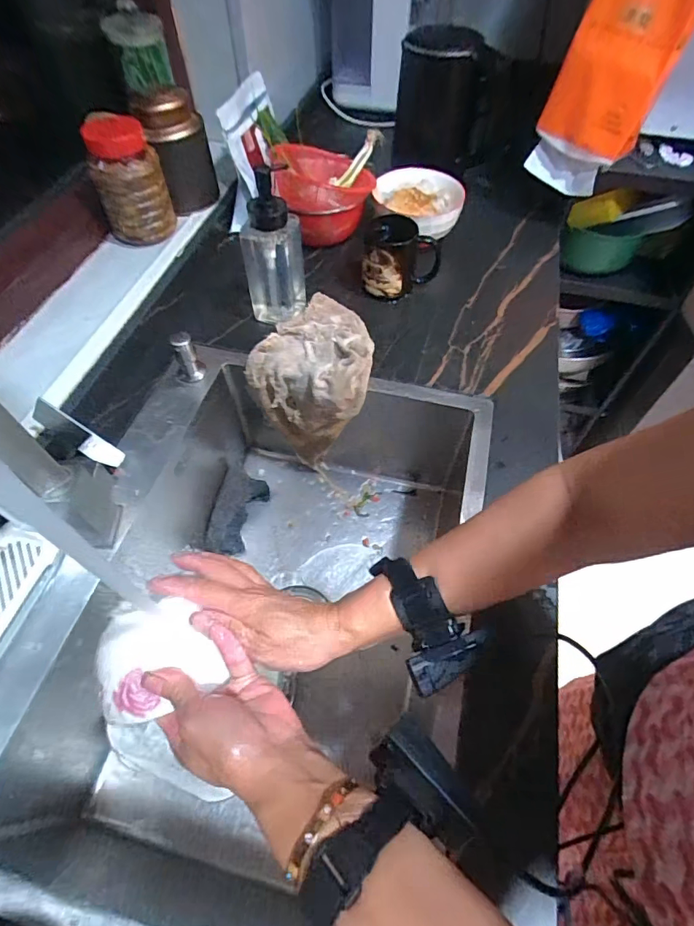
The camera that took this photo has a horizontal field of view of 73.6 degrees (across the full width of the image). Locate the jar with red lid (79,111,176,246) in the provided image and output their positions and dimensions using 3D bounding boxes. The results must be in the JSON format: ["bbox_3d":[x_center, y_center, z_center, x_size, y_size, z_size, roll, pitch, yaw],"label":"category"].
[{"bbox_3d":[-0.317,-0.406,0.685,0.094,0.158,0.083,-20,59,-13],"label":"jar with red lid"}]

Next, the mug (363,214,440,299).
[{"bbox_3d":[0.082,-0.310,0.703,0.110,0.090,0.084,9,56,6],"label":"mug"}]

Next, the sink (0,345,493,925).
[{"bbox_3d":[-0.093,0.152,0.580,0.415,0.218,0.608,14,57,8],"label":"sink"}]

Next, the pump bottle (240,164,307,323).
[{"bbox_3d":[-0.101,-0.282,0.633,0.083,0.173,0.077,-7,55,-5],"label":"pump bottle"}]

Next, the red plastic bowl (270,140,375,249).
[{"bbox_3d":[-0.036,-0.458,0.782,0.159,0.114,0.182,-13,56,-9],"label":"red plastic bowl"}]

